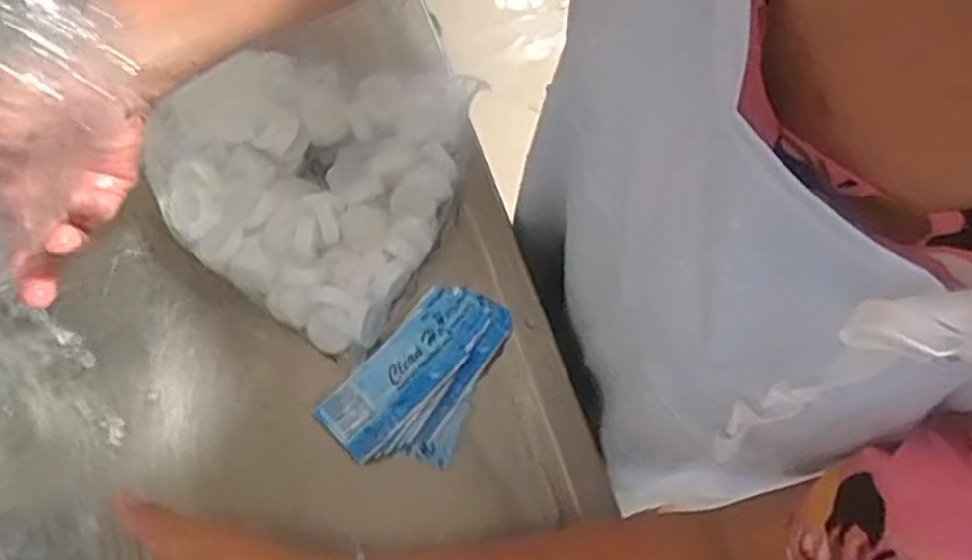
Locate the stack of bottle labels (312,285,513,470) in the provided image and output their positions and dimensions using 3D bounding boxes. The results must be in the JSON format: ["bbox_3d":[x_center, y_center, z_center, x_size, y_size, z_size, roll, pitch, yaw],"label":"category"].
[{"bbox_3d":[-0.039,0.067,0.505,0.084,0.008,0.134,41,77,13],"label":"stack of bottle labels"}]

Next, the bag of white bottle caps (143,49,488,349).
[{"bbox_3d":[-0.116,-0.084,0.531,0.196,0.050,0.203,33,76,11],"label":"bag of white bottle caps"}]

